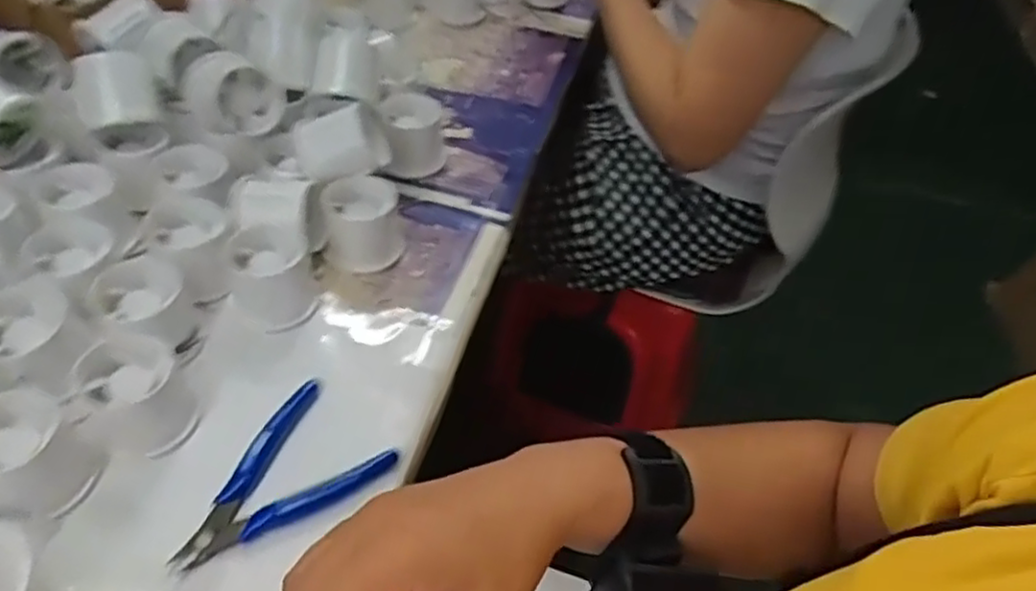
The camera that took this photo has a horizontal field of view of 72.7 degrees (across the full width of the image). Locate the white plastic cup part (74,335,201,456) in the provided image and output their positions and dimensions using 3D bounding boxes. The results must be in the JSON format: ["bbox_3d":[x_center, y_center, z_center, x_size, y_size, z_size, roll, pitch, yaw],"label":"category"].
[{"bbox_3d":[-0.218,0.058,0.405,0.058,0.045,0.054,38,54,26],"label":"white plastic cup part"}]

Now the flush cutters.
[{"bbox_3d":[-0.139,0.104,0.397,0.074,0.013,0.116,37,53,25],"label":"flush cutters"}]

